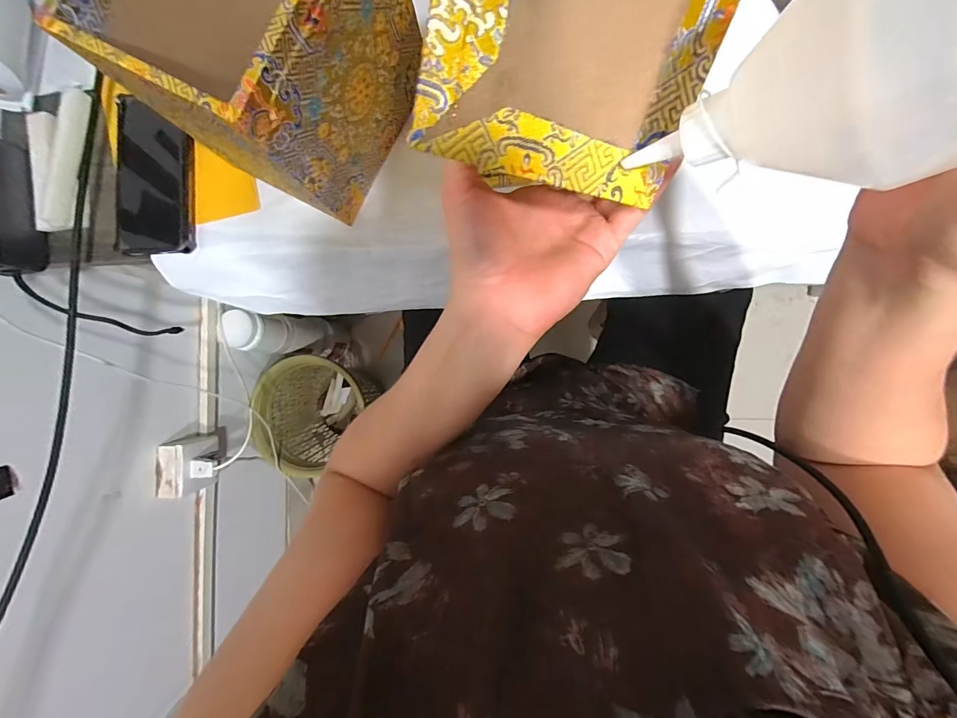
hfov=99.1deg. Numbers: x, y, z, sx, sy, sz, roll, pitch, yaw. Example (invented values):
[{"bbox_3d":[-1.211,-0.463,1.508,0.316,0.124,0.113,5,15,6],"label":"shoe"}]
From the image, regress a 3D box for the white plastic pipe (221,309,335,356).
[{"bbox_3d":[-0.421,-0.054,0.889,0.081,0.269,0.076,-10,88,4],"label":"white plastic pipe"}]

